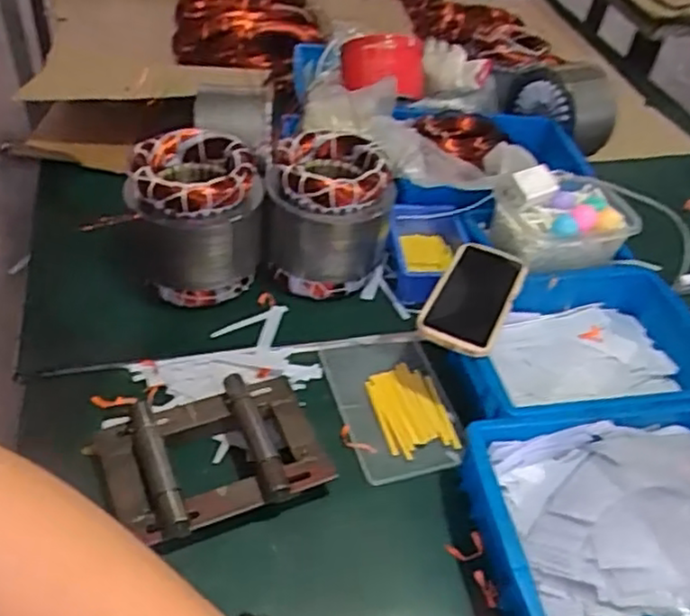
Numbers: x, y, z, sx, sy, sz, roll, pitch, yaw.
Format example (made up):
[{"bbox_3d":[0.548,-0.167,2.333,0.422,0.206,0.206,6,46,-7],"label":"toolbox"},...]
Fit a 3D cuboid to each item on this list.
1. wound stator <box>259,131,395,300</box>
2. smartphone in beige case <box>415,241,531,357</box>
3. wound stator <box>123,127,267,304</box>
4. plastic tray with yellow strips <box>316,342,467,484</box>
[{"bbox_3d":[-0.021,-0.108,0.836,0.146,0.167,0.126,6,44,-2],"label":"wound stator"},{"bbox_3d":[0.141,-0.016,0.744,0.079,0.015,0.171,23,46,15],"label":"smartphone in beige case"},{"bbox_3d":[-0.171,-0.102,0.806,0.146,0.161,0.132,2,44,-6],"label":"wound stator"},{"bbox_3d":[0.051,0.105,0.745,0.120,0.018,0.174,-7,46,-15],"label":"plastic tray with yellow strips"}]

